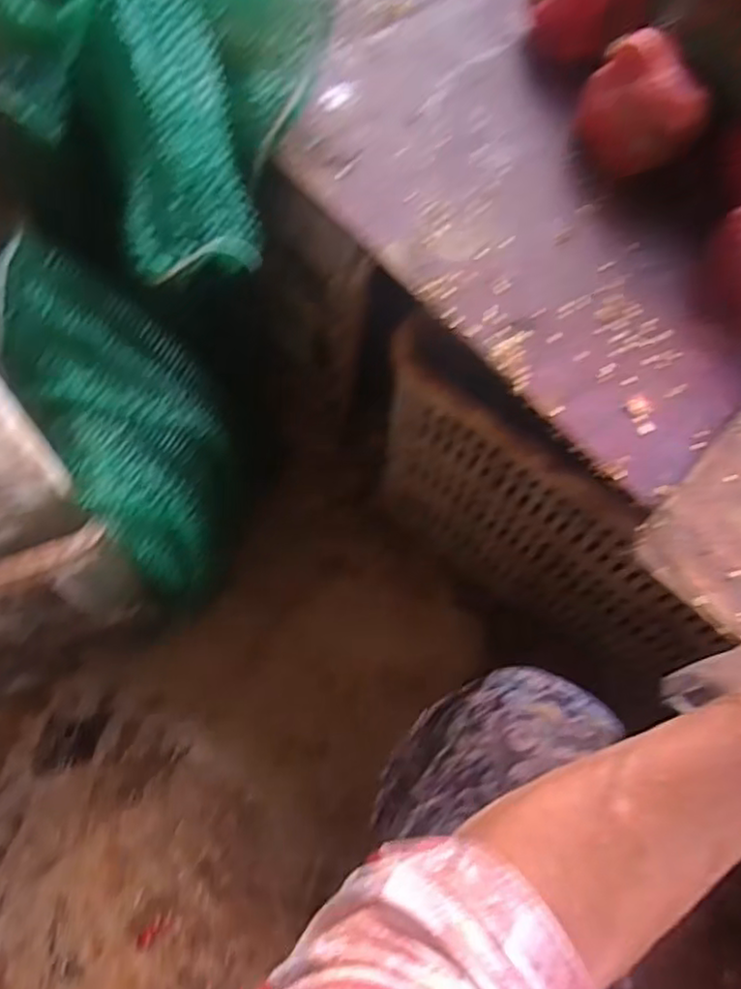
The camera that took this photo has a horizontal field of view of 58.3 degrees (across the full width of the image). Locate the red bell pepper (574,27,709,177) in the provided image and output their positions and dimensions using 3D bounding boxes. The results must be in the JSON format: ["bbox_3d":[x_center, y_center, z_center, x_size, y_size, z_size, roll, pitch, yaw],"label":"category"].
[{"bbox_3d":[0.222,-0.306,0.535,0.106,0.071,0.091,25,67,8],"label":"red bell pepper"}]

